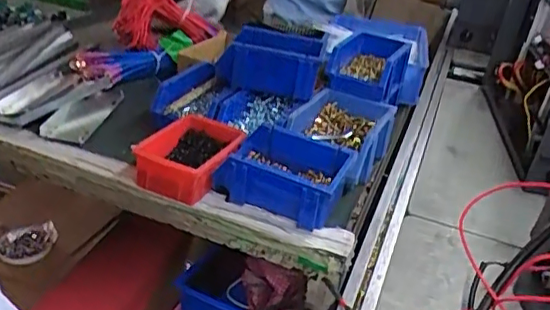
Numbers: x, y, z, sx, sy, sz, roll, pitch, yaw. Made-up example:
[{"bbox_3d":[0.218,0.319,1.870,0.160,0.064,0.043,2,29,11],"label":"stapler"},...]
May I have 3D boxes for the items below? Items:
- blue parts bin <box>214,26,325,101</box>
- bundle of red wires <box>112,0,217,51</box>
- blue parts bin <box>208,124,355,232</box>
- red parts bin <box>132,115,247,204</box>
[{"bbox_3d":[-0.002,-0.147,0.905,0.157,0.076,0.105,11,30,9],"label":"blue parts bin"},{"bbox_3d":[-0.220,-0.259,1.130,0.190,0.107,0.073,0,30,-10],"label":"bundle of red wires"},{"bbox_3d":[0.010,0.027,0.743,0.157,0.071,0.103,18,31,18],"label":"blue parts bin"},{"bbox_3d":[-0.113,-0.002,0.769,0.105,0.054,0.149,15,31,13],"label":"red parts bin"}]

